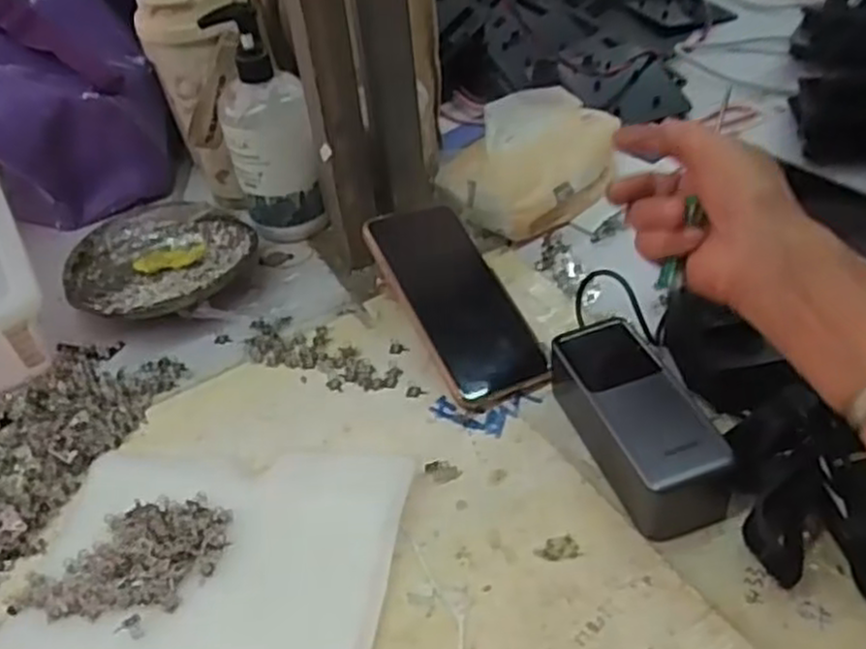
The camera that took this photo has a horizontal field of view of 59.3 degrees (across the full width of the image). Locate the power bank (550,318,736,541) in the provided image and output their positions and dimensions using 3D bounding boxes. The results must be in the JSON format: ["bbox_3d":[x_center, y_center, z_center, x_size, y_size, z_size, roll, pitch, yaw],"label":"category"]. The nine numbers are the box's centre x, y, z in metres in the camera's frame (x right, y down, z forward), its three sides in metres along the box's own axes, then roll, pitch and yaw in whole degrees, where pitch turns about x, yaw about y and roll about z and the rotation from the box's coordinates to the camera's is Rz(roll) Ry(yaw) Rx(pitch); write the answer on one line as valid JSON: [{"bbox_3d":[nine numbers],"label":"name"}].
[{"bbox_3d":[0.119,0.056,0.452,0.054,0.045,0.132,-18,44,-11],"label":"power bank"}]

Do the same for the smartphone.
[{"bbox_3d":[0.018,-0.018,0.530,0.073,0.016,0.154,-26,73,-18],"label":"smartphone"}]

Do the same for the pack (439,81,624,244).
[{"bbox_3d":[0.087,-0.137,0.639,0.158,0.075,0.088,-24,46,-17],"label":"pack"}]

